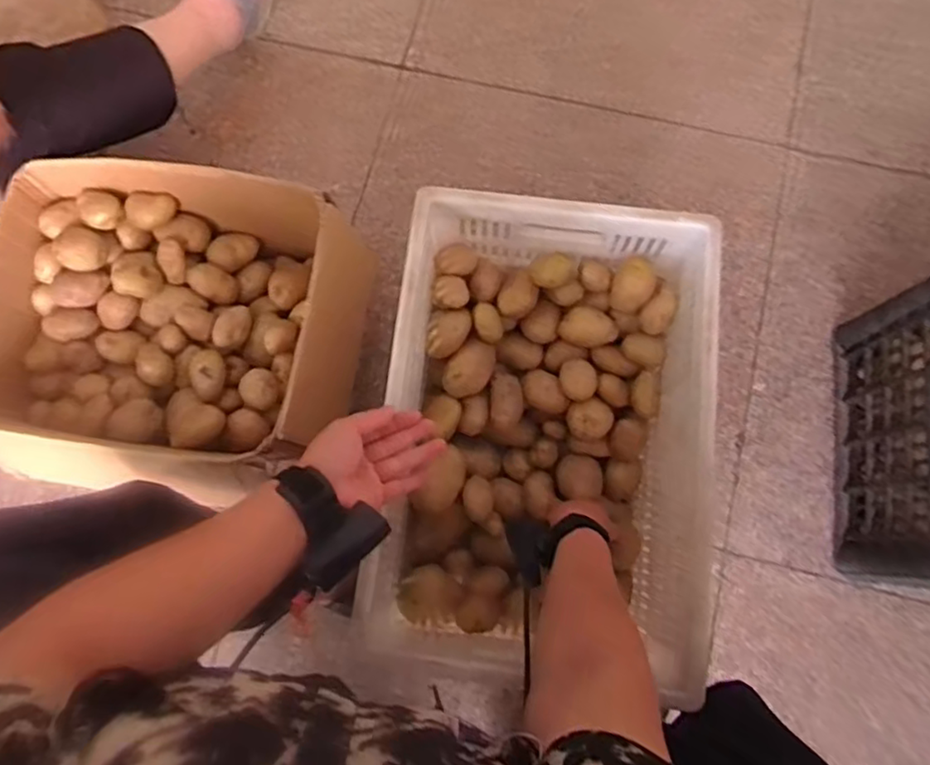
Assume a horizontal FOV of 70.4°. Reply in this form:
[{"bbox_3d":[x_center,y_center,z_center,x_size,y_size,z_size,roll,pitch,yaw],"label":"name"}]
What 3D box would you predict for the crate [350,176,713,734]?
[{"bbox_3d":[0.087,0.064,0.763,0.314,0.250,0.469,7,77,3],"label":"crate"}]

